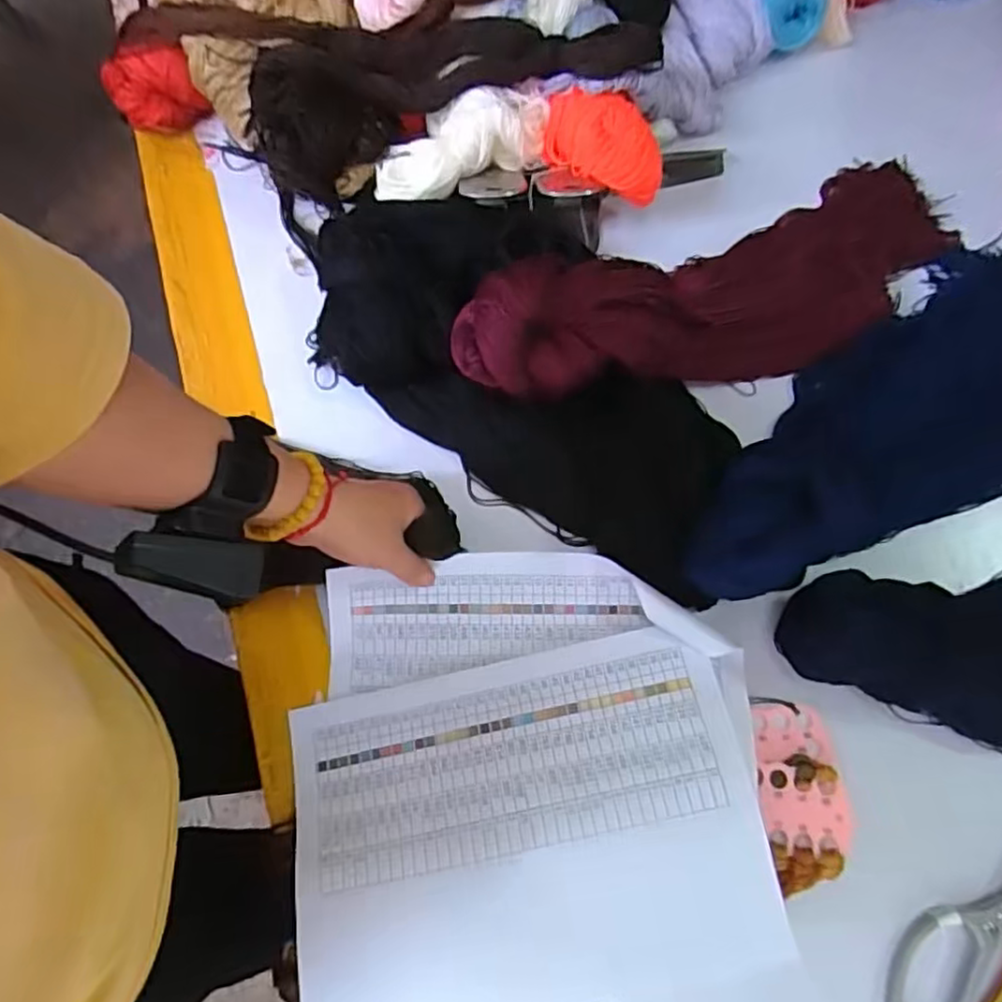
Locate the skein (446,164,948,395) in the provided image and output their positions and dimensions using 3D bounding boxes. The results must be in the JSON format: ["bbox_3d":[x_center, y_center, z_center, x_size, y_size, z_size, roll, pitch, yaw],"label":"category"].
[{"bbox_3d":[0.176,-0.159,0.506,0.409,0.088,0.137,-26,76,-5],"label":"skein"}]

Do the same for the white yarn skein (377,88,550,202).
[{"bbox_3d":[-0.036,-0.294,0.544,0.144,0.044,0.060,-26,76,-5],"label":"white yarn skein"}]

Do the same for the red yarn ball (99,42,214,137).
[{"bbox_3d":[-0.308,-0.365,0.587,0.069,0.058,0.063,0,75,1],"label":"red yarn ball"}]

